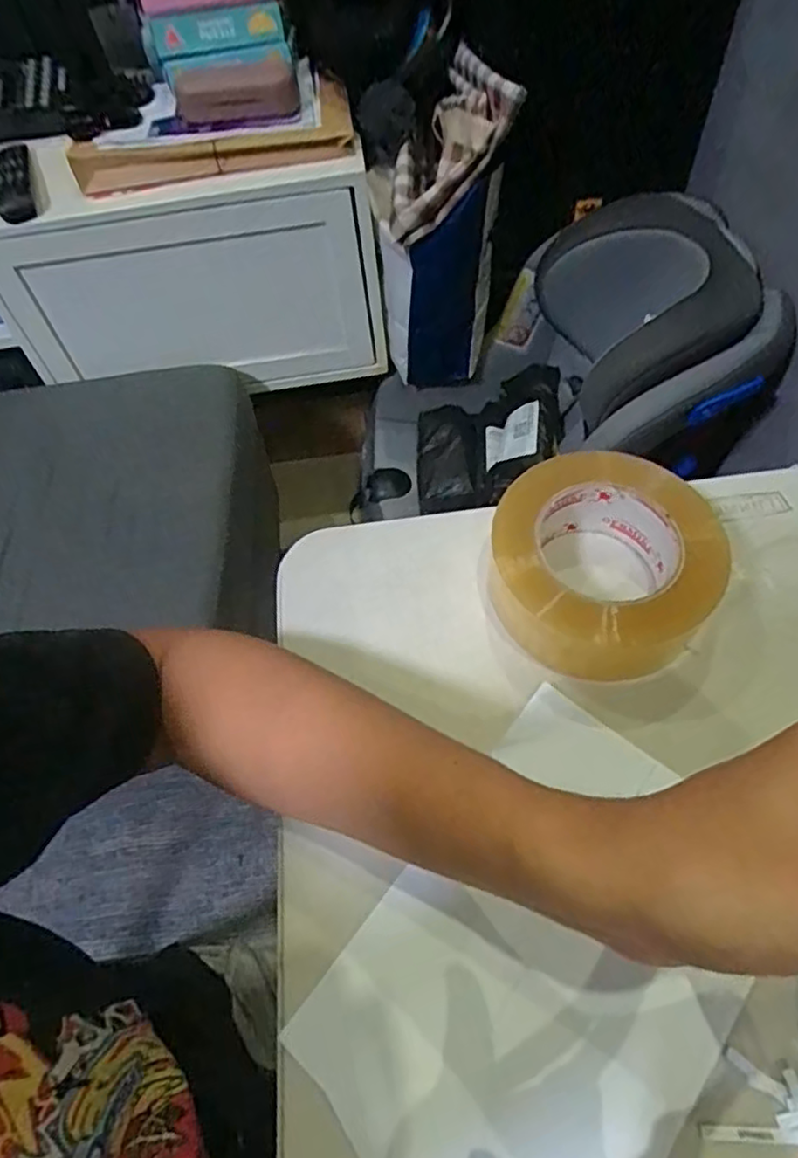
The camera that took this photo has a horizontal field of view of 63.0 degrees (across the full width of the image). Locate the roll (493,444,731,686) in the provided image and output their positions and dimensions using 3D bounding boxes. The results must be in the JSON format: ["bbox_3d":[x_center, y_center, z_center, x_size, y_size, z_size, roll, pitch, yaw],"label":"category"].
[{"bbox_3d":[0.113,-0.009,0.374,0.114,0.068,0.112,-2,58,3],"label":"roll"}]

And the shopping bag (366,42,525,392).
[{"bbox_3d":[0.069,-0.547,1.053,0.189,0.430,0.253,0,58,4],"label":"shopping bag"}]

